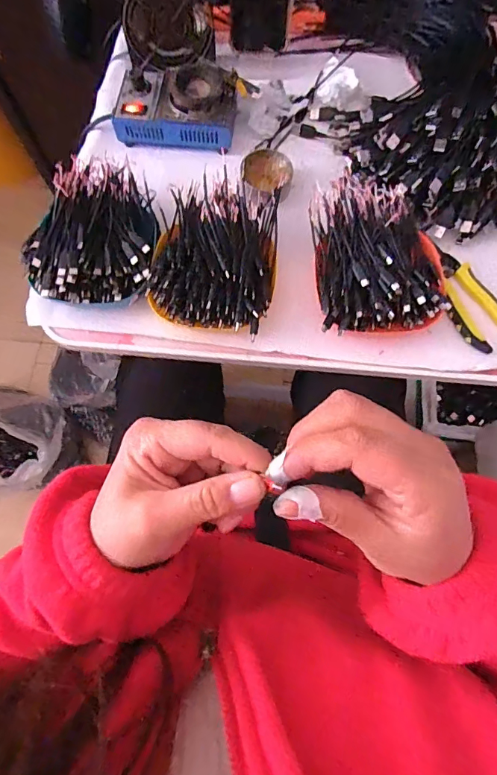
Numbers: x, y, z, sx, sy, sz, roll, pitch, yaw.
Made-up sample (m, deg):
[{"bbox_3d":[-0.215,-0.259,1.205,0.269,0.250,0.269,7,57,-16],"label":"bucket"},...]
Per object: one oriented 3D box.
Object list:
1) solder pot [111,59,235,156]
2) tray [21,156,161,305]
[{"bbox_3d":[-0.092,-0.366,0.554,0.147,0.049,0.095,8,73,3],"label":"solder pot"},{"bbox_3d":[-0.170,-0.177,0.482,0.135,0.048,0.173,3,72,2],"label":"tray"}]

